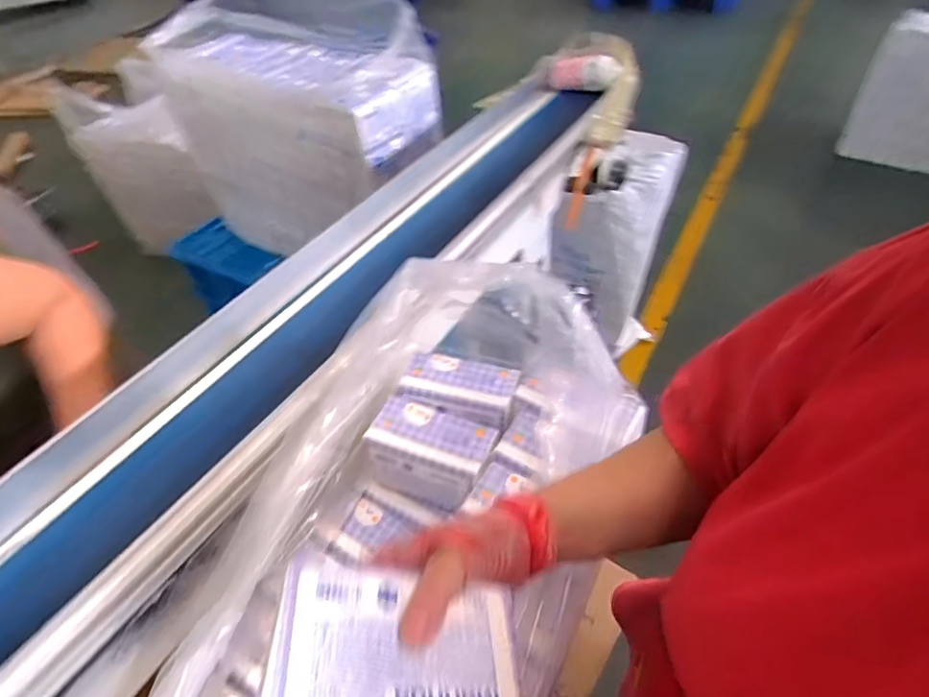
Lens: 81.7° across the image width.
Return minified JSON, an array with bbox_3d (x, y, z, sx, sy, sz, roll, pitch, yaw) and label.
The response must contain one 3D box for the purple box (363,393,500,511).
[{"bbox_3d":[-0.032,0.116,0.553,0.118,0.089,0.073,15,49,19],"label":"purple box"}]

